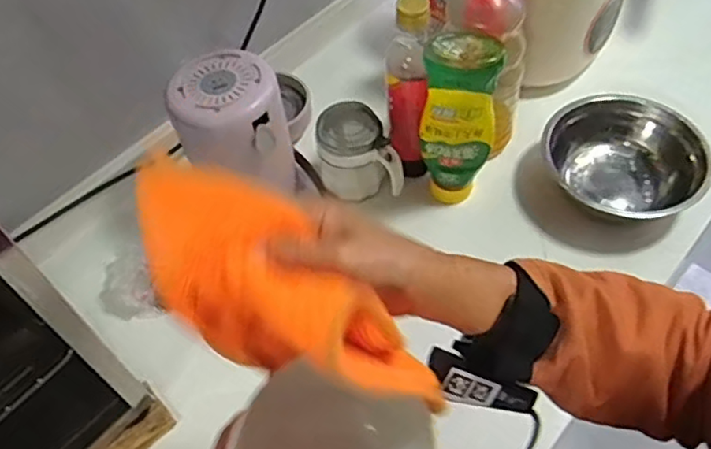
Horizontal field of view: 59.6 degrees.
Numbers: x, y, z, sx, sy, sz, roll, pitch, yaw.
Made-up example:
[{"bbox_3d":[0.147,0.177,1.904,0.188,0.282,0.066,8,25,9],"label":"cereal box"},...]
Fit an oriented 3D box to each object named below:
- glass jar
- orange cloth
[{"bbox_3d":[0.007,-0.088,0.756,0.102,0.090,0.077,4,55,7],"label":"glass jar"},{"bbox_3d":[-0.041,0.039,0.351,0.202,0.072,0.078,36,63,7],"label":"orange cloth"}]

